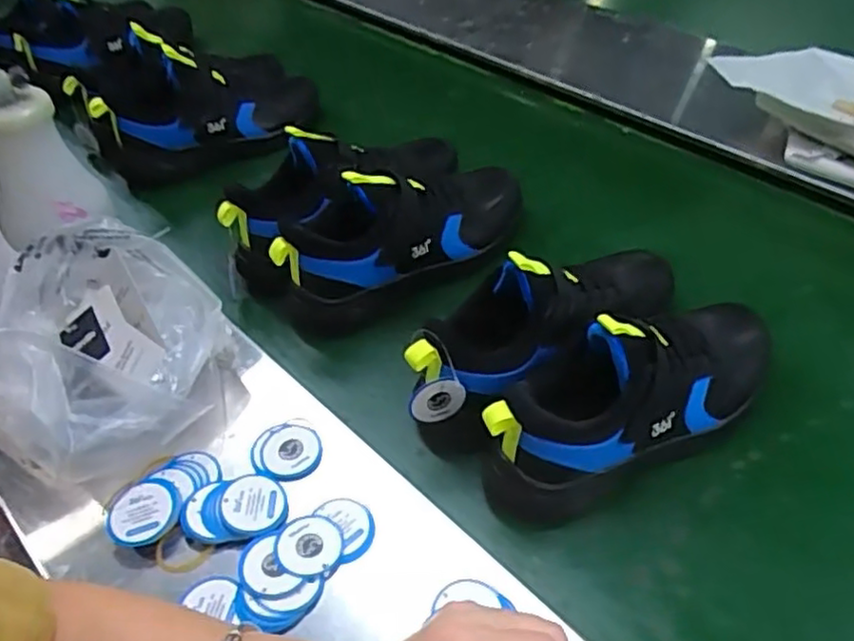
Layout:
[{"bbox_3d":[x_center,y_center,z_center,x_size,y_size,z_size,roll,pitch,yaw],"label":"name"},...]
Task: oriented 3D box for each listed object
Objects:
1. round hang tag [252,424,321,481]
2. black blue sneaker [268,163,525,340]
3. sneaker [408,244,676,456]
[{"bbox_3d":[-0.113,0.104,0.546,0.053,0.011,0.050,-22,53,-14],"label":"round hang tag"},{"bbox_3d":[-0.019,-0.100,0.679,0.280,0.115,0.089,-31,56,-20],"label":"black blue sneaker"},{"bbox_3d":[0.111,-0.002,0.587,0.280,0.142,0.080,-38,58,-24],"label":"sneaker"}]

